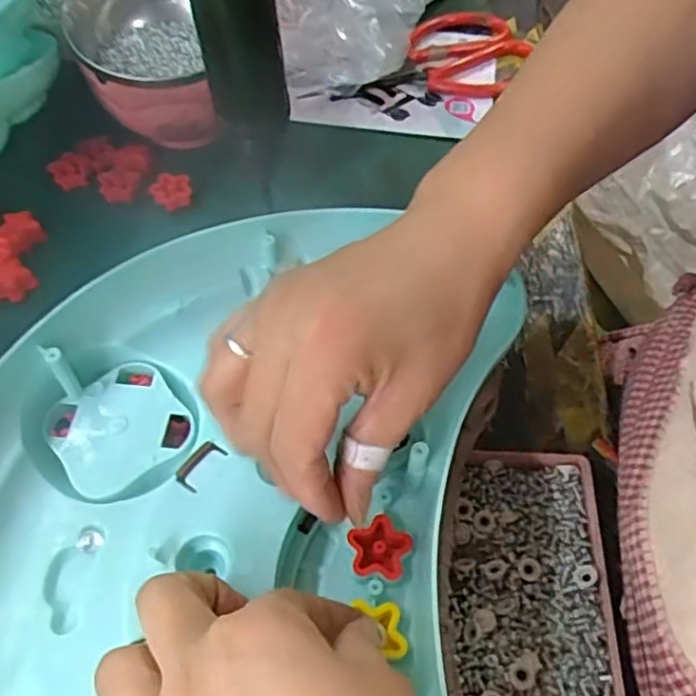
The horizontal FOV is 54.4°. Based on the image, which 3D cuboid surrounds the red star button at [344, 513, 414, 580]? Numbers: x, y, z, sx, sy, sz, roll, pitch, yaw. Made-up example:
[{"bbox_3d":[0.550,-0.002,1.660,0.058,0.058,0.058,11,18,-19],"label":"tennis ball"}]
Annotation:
[{"bbox_3d":[0.012,0.082,0.281,0.025,0.005,0.026,21,57,14],"label":"red star button"}]

